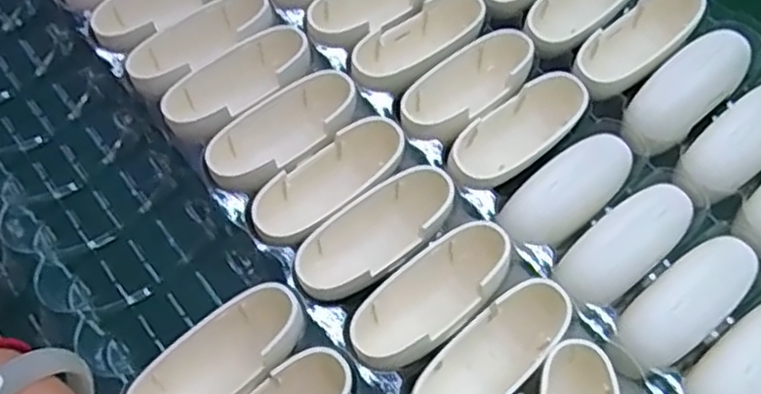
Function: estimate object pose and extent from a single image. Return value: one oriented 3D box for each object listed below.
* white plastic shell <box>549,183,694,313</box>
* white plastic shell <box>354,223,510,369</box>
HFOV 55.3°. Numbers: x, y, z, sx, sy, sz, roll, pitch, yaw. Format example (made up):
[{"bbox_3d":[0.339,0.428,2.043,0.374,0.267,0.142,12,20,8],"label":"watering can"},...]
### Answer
[{"bbox_3d":[0.094,0.019,0.280,0.065,0.016,0.027,-34,66,-14],"label":"white plastic shell"},{"bbox_3d":[0.019,0.038,0.275,0.071,0.028,0.033,-39,68,-16],"label":"white plastic shell"}]

